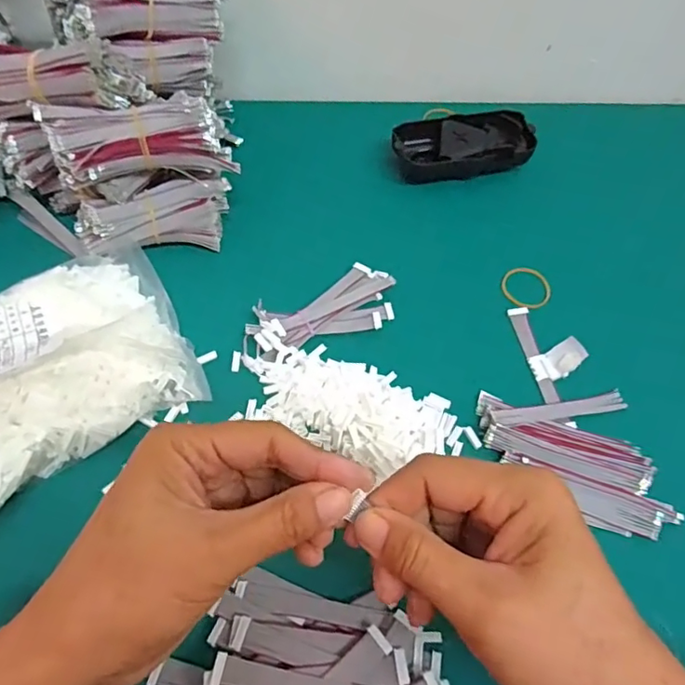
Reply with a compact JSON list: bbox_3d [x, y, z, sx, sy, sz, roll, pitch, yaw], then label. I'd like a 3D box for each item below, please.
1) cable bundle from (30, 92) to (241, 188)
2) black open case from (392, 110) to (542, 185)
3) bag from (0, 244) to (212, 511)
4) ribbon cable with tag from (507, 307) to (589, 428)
[{"bbox_3d":[-0.125,-0.129,0.335,0.104,0.046,0.029,-13,60,-9],"label":"cable bundle"},{"bbox_3d":[0.095,-0.155,0.430,0.108,0.027,0.051,-9,59,-7],"label":"black open case"},{"bbox_3d":[-0.171,0.012,0.303,0.162,0.039,0.141,-32,64,-19],"label":"bag"},{"bbox_3d":[0.135,0.010,0.340,0.033,0.007,0.085,-27,56,24],"label":"ribbon cable with tag"}]

